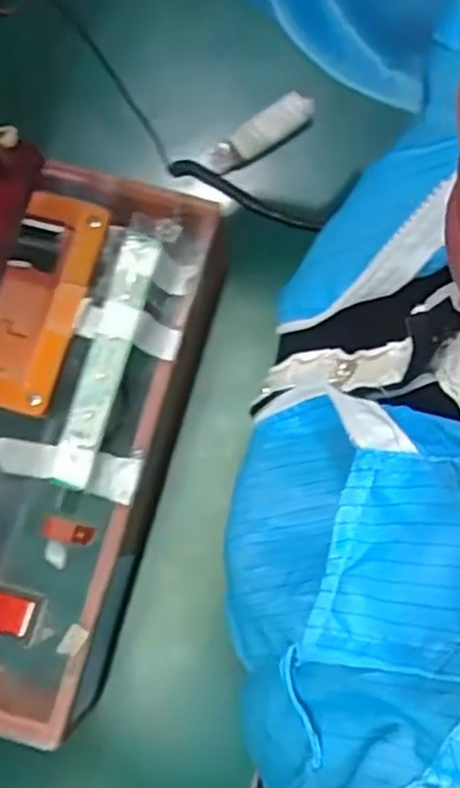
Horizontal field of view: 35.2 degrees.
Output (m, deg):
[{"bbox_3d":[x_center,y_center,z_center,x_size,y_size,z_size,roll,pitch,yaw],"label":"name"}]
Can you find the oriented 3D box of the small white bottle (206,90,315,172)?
[{"bbox_3d":[0.022,-0.190,0.525,0.085,0.024,0.018,-32,80,-6],"label":"small white bottle"}]

